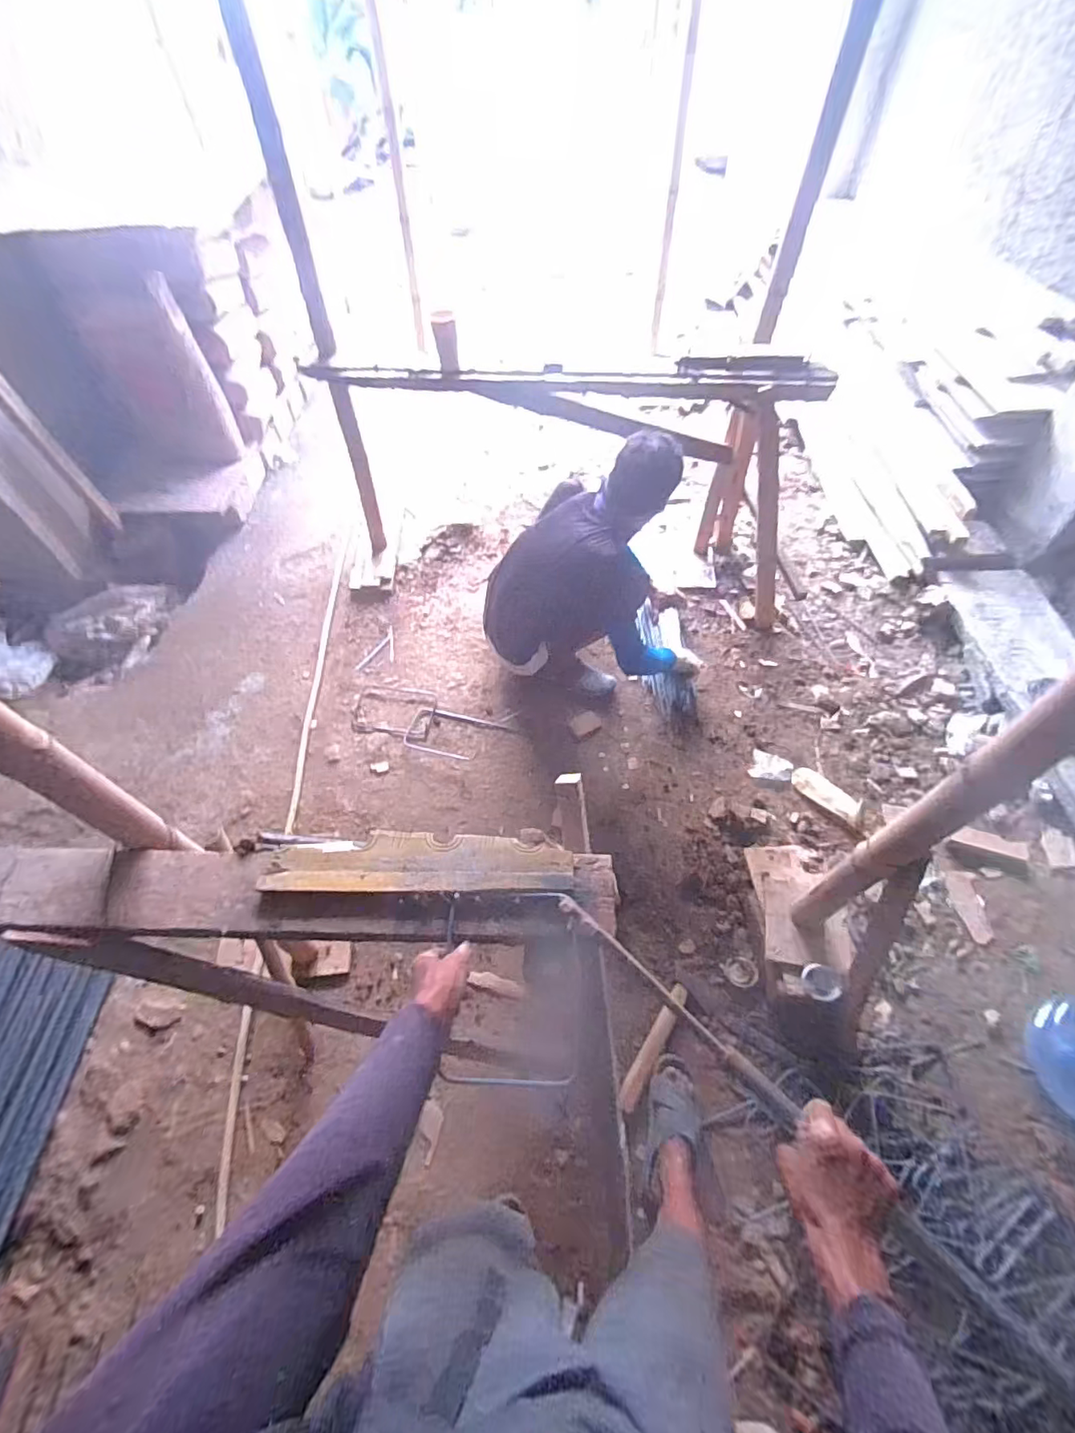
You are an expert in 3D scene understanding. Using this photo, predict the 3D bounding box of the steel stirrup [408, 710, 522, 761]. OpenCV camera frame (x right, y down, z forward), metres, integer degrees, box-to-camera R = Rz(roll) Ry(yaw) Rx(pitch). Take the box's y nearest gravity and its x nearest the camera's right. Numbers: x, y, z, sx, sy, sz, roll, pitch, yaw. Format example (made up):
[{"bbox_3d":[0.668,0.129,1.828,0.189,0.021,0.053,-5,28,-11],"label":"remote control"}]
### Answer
[{"bbox_3d":[-0.261,0.063,1.801,0.358,0.015,0.154,14,56,12],"label":"steel stirrup"}]

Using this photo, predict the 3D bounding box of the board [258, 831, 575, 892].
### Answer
[{"bbox_3d":[-0.174,0.211,0.794,0.440,0.024,0.086,1,56,2],"label":"board"}]

